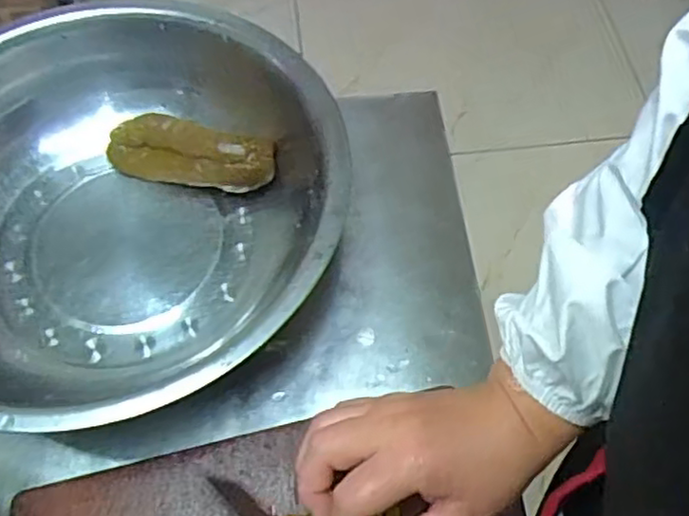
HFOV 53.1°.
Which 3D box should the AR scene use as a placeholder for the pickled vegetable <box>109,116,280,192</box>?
[{"bbox_3d":[-0.121,-0.083,0.538,0.140,0.038,0.043,12,60,7],"label":"pickled vegetable"}]

